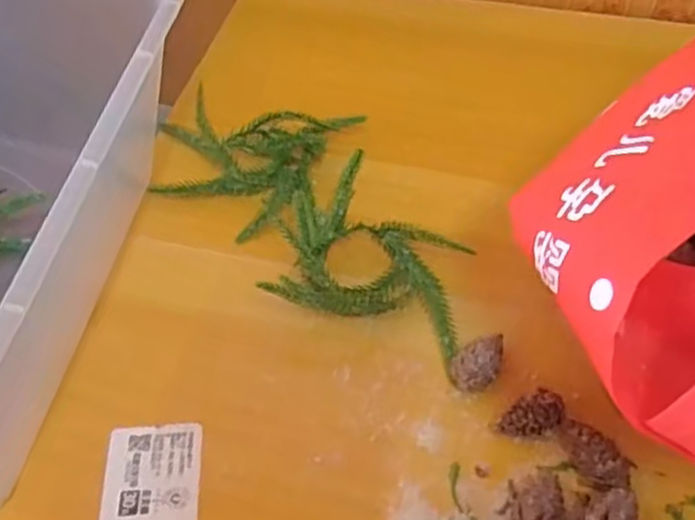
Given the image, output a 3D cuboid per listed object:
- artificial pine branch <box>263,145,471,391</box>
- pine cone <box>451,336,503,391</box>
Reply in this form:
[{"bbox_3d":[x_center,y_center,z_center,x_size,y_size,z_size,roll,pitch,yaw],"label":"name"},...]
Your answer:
[{"bbox_3d":[0.015,-0.007,0.424,0.114,0.045,0.109,10,54,11],"label":"artificial pine branch"},{"bbox_3d":[0.070,0.055,0.389,0.022,0.021,0.037,23,58,19],"label":"pine cone"}]

